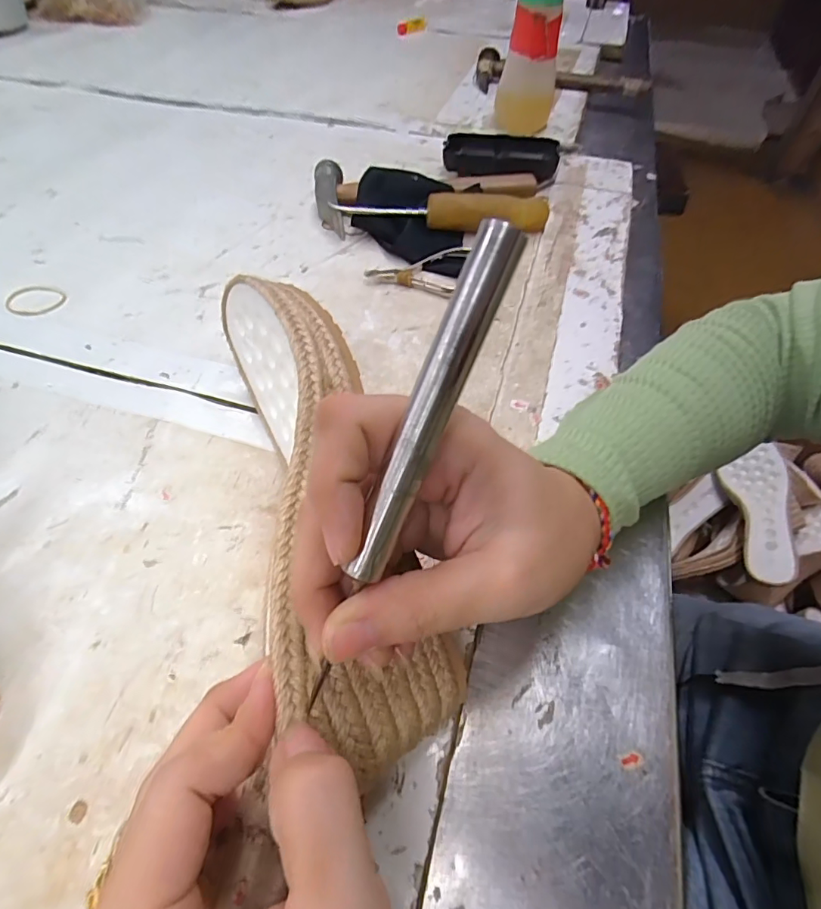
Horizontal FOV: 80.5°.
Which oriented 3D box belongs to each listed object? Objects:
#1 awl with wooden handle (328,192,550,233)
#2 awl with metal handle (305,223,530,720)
[{"bbox_3d":[0.030,-0.208,0.420,0.188,0.033,0.025,-6,53,-5],"label":"awl with wooden handle"},{"bbox_3d":[-0.003,0.008,0.133,0.011,0.014,0.140,25,99,16],"label":"awl with metal handle"}]

